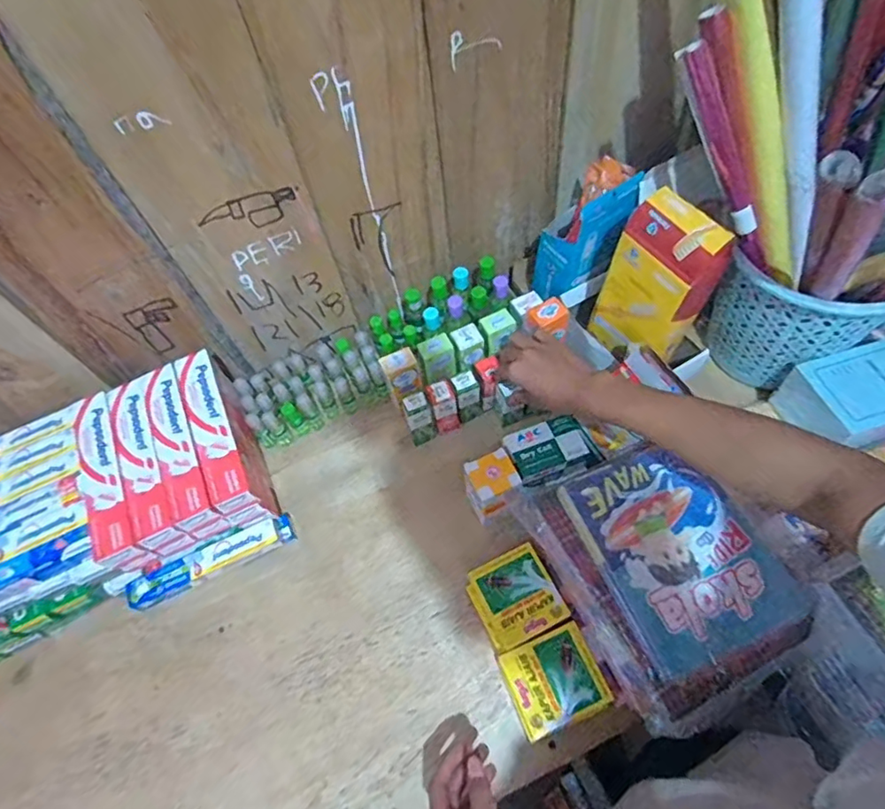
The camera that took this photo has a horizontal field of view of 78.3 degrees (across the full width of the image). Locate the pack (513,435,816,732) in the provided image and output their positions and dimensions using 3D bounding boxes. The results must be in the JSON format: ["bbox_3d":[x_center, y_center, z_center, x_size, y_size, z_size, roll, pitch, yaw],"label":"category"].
[{"bbox_3d":[0.230,0.166,0.577,0.197,0.054,0.241,-26,61,-9],"label":"pack"}]

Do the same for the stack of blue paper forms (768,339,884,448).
[{"bbox_3d":[0.532,-0.009,0.683,0.171,0.062,0.113,-18,60,-4],"label":"stack of blue paper forms"}]

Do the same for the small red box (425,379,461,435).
[{"bbox_3d":[0.001,0.005,0.752,0.037,0.092,0.034,-20,61,-5],"label":"small red box"}]

